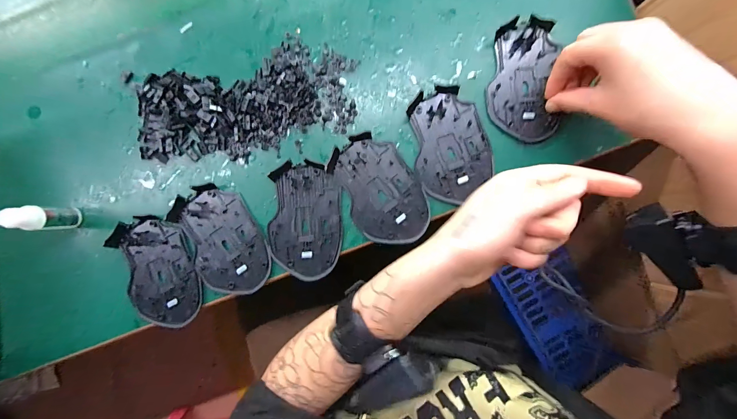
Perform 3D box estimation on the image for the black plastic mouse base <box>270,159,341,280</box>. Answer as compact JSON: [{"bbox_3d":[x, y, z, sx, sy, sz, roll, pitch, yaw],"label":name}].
[{"bbox_3d":[-0.063,0.012,0.312,0.070,0.009,0.113,-1,87,4],"label":"black plastic mouse base"}]

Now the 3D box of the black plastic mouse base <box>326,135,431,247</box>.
[{"bbox_3d":[0.012,-0.019,0.307,0.071,0.009,0.112,-27,86,2],"label":"black plastic mouse base"}]

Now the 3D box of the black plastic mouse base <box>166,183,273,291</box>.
[{"bbox_3d":[-0.147,0.032,0.312,0.072,0.011,0.113,-27,86,2],"label":"black plastic mouse base"}]

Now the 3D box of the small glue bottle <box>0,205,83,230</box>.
[{"bbox_3d":[-0.306,0.008,0.291,0.020,0.076,0.021,0,87,4],"label":"small glue bottle"}]

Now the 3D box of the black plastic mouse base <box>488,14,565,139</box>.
[{"bbox_3d":[0.152,-0.126,0.304,0.064,0.010,0.115,1,90,4],"label":"black plastic mouse base"}]

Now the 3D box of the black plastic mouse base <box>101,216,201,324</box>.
[{"bbox_3d":[-0.212,0.063,0.315,0.072,0.011,0.113,-21,86,2],"label":"black plastic mouse base"}]

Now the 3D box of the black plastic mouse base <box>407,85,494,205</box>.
[{"bbox_3d":[0.082,-0.064,0.305,0.072,0.009,0.109,-9,87,3],"label":"black plastic mouse base"}]

